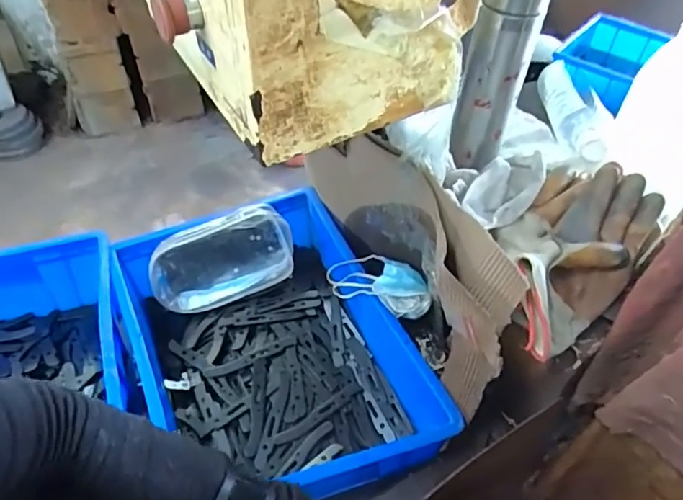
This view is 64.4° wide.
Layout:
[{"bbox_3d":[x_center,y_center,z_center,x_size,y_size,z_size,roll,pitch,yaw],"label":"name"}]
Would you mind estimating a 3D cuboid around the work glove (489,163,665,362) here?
[{"bbox_3d":[0.210,-0.003,0.507,0.114,0.079,0.174,36,54,26],"label":"work glove"}]

